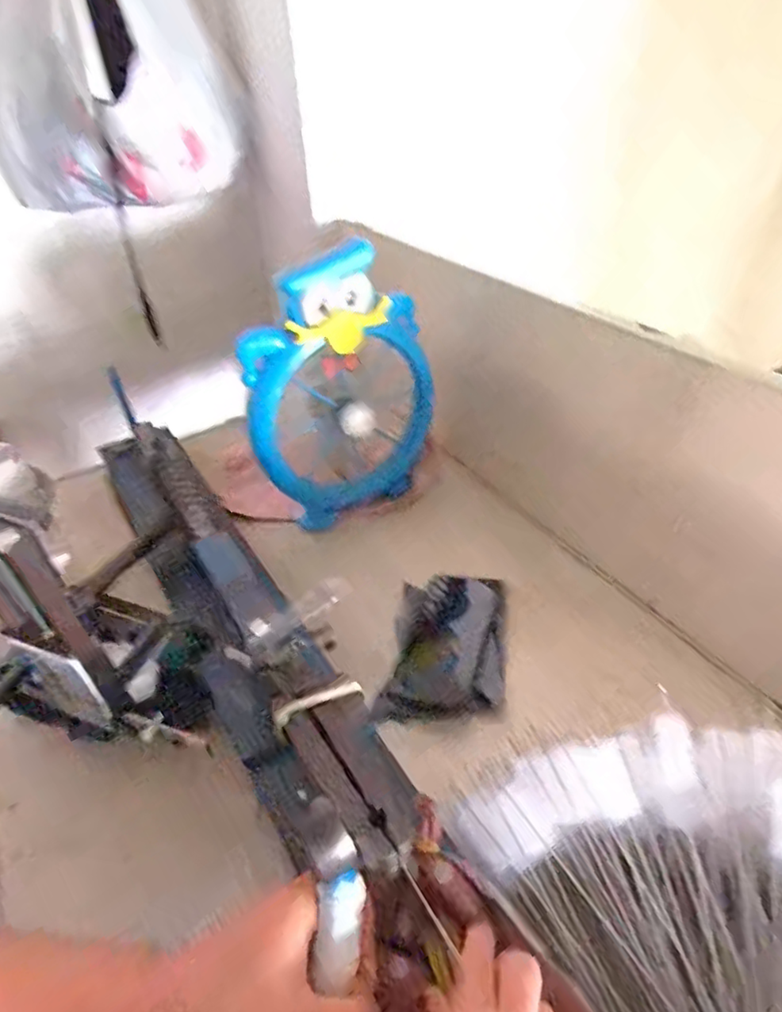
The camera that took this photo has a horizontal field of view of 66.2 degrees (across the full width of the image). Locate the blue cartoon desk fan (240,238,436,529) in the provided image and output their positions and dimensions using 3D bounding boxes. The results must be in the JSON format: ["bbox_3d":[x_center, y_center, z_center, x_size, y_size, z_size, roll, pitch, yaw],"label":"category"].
[{"bbox_3d":[-0.057,-0.129,0.694,0.218,0.292,0.104,-29,46,-28],"label":"blue cartoon desk fan"}]

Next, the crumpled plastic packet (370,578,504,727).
[{"bbox_3d":[0.053,0.139,0.594,0.117,0.040,0.165,3,40,7],"label":"crumpled plastic packet"}]

